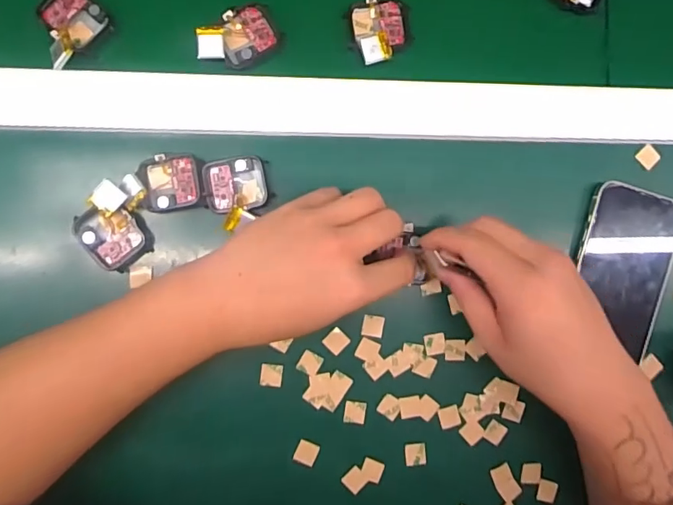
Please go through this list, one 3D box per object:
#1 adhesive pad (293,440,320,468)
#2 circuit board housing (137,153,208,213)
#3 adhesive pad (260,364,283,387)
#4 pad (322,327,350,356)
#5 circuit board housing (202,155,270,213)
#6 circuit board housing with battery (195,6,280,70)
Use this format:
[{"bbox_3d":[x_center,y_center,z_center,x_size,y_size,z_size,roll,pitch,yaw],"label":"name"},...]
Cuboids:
[{"bbox_3d":[-0.022,0.148,0.353,0.016,0.004,0.016,25,89,-4],"label":"adhesive pad"},{"bbox_3d":[-0.113,-0.048,0.330,0.044,0.006,0.038,-5,91,-4],"label":"circuit board housing"},{"bbox_3d":[-0.047,0.089,0.349,0.016,0.004,0.016,7,90,-5],"label":"adhesive pad"},{"bbox_3d":[0.000,0.065,0.353,0.016,0.004,0.017,-43,94,-3],"label":"pad"},{"bbox_3d":[-0.070,-0.048,0.338,0.042,0.010,0.036,-9,91,-4],"label":"circuit board housing"},{"bbox_3d":[-0.070,-0.150,0.338,0.055,0.014,0.035,-35,93,-3],"label":"circuit board housing with battery"}]

